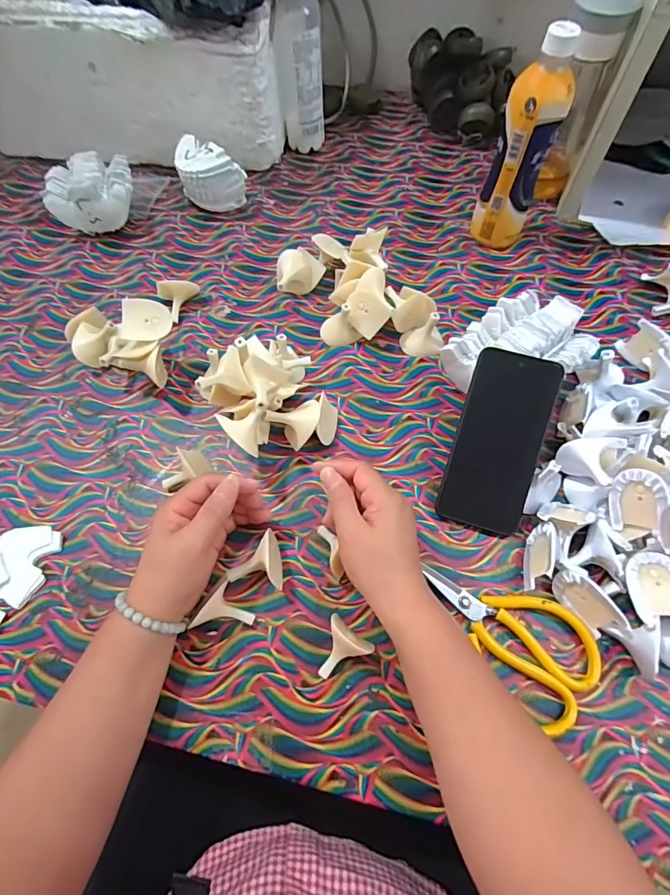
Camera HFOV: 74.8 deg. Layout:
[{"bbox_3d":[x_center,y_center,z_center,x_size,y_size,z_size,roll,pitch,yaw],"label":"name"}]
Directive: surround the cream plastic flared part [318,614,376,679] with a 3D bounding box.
[{"bbox_3d":[0.003,0.169,0.360,0.040,0.031,0.043,34,69,16],"label":"cream plastic flared part"}]

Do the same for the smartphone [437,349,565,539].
[{"bbox_3d":[0.154,-0.006,0.412,0.077,0.006,0.165,15,93,9],"label":"smartphone"}]

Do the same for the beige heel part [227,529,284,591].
[{"bbox_3d":[-0.069,0.100,0.390,0.046,0.040,0.048,7,64,5],"label":"beige heel part"}]

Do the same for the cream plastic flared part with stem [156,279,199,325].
[{"bbox_3d":[-0.194,-0.187,0.534,0.026,0.036,0.053,20,66,11],"label":"cream plastic flared part with stem"}]

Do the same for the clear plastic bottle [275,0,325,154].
[{"bbox_3d":[-0.047,-0.521,0.607,0.058,0.201,0.052,-4,64,-1],"label":"clear plastic bottle"}]

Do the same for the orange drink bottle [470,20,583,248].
[{"bbox_3d":[0.213,-0.335,0.506,0.053,0.215,0.061,-23,65,-10],"label":"orange drink bottle"}]

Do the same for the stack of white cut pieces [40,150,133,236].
[{"bbox_3d":[-0.328,-0.344,0.602,0.105,0.068,0.087,-9,64,-3],"label":"stack of white cut pieces"}]

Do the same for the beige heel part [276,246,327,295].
[{"bbox_3d":[-0.043,-0.212,0.541,0.063,0.041,0.052,-13,64,-5],"label":"beige heel part"}]

